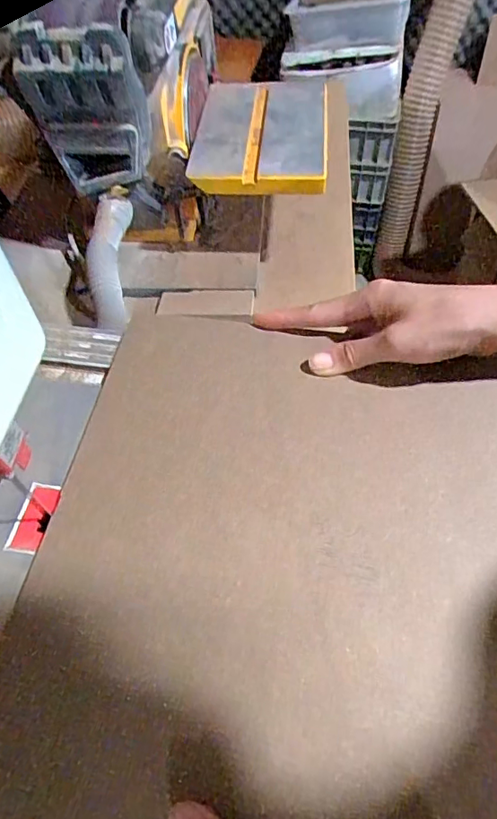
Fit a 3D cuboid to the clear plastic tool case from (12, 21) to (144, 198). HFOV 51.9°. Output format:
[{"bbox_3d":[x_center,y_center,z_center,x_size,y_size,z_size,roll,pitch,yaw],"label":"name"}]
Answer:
[{"bbox_3d":[-0.172,-0.318,0.548,0.112,0.162,0.028,1,55,3],"label":"clear plastic tool case"}]

